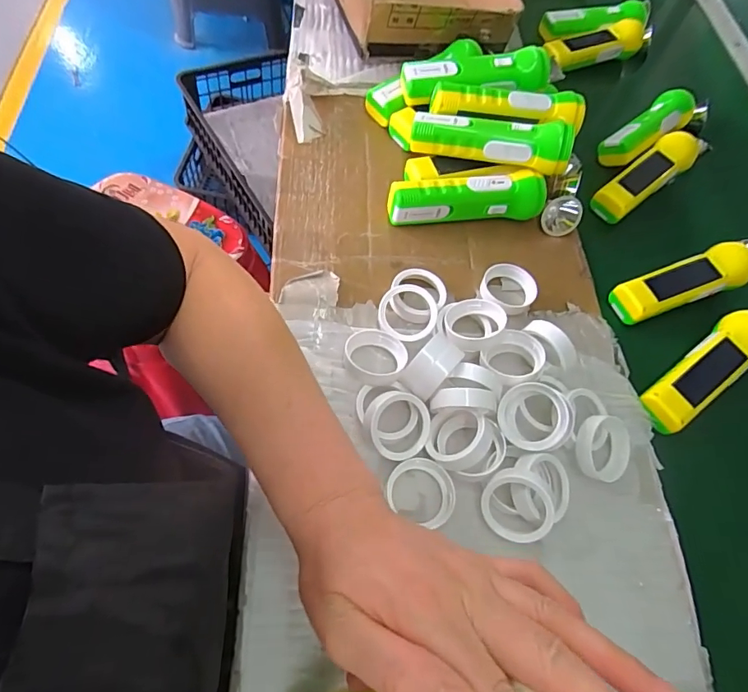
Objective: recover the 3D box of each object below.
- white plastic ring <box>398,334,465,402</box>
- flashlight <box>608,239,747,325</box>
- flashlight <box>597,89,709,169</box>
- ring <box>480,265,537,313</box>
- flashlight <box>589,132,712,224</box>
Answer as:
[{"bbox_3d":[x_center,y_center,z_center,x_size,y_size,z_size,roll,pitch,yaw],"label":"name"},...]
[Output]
[{"bbox_3d":[0.046,0.021,0.383,0.030,0.055,0.047,42,64,11],"label":"white plastic ring"},{"bbox_3d":[0.320,-0.065,0.475,0.154,0.041,0.045,-15,65,-13],"label":"flashlight"},{"bbox_3d":[0.344,-0.268,0.572,0.162,0.038,0.046,-33,71,-17],"label":"flashlight"},{"bbox_3d":[0.135,-0.058,0.471,0.052,0.018,0.052,5,63,-9],"label":"ring"},{"bbox_3d":[0.323,-0.201,0.542,0.169,0.034,0.042,-35,71,-18],"label":"flashlight"}]

